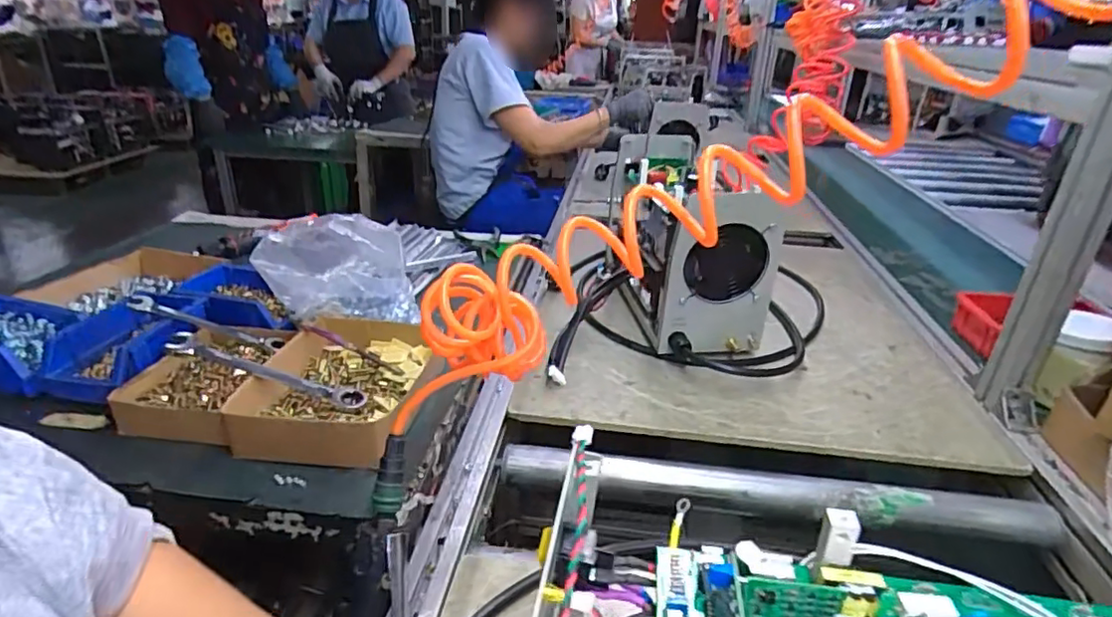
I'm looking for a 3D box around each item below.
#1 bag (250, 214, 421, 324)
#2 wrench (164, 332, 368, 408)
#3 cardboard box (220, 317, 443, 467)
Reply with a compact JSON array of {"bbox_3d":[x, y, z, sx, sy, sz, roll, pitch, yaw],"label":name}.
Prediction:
[{"bbox_3d":[-0.282,-0.039,0.765,0.184,0.151,0.082,-4,26,-11],"label":"bag"},{"bbox_3d":[-0.312,0.067,0.650,0.217,0.016,0.034,19,26,-3],"label":"wrench"},{"bbox_3d":[-0.243,0.085,0.675,0.193,0.049,0.211,6,26,8],"label":"cardboard box"}]

